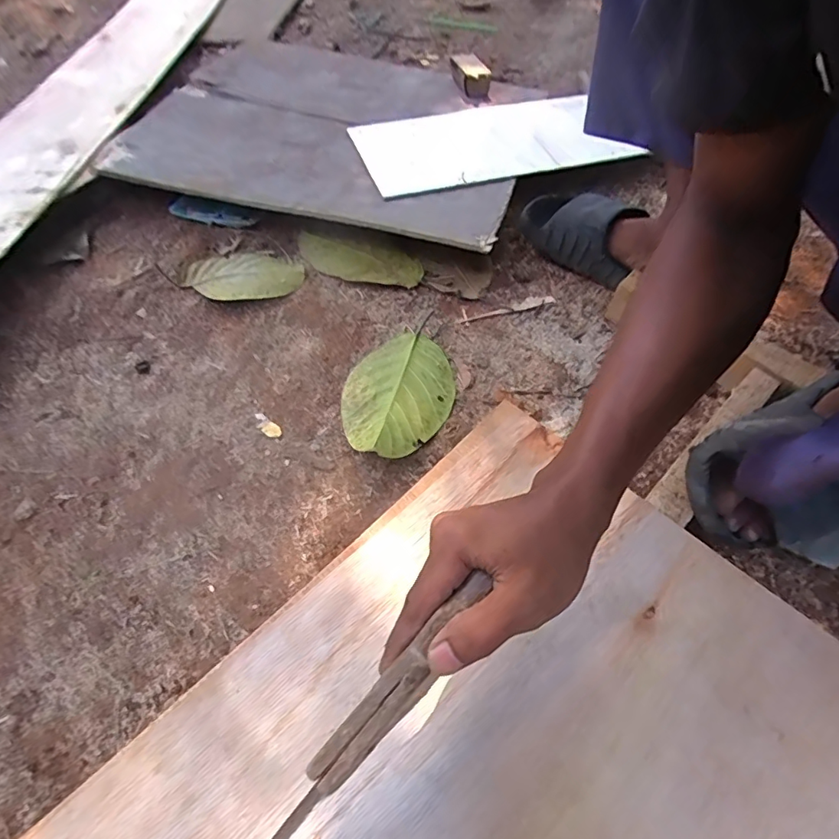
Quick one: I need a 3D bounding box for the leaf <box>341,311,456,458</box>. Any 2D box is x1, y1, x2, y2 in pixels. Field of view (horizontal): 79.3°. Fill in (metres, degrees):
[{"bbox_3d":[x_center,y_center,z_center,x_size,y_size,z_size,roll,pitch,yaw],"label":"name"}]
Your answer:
[{"bbox_3d":[-0.022,-0.040,0.569,0.117,0.030,0.191,10,57,6],"label":"leaf"}]

